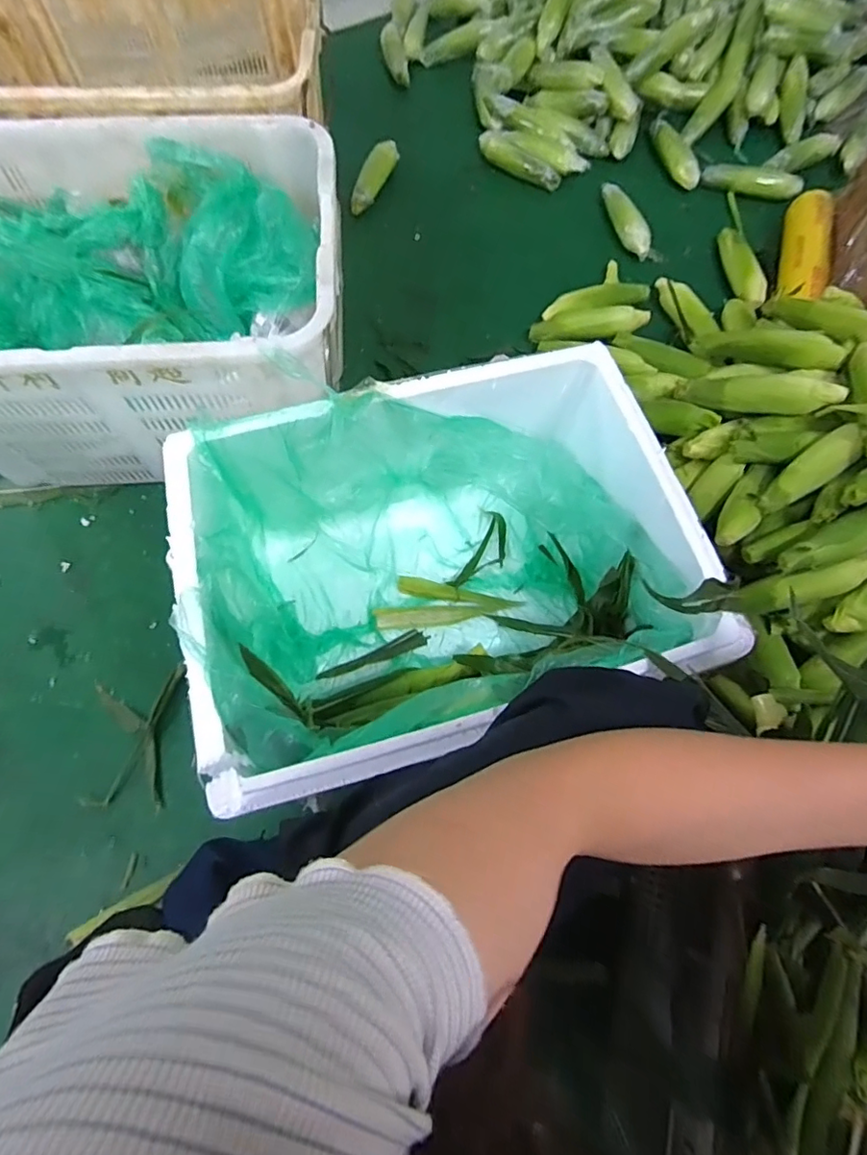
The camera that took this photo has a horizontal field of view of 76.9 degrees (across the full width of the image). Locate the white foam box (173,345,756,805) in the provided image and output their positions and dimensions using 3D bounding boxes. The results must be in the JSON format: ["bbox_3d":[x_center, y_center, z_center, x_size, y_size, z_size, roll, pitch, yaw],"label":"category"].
[{"bbox_3d":[0.008,0.005,0.772,0.602,0.304,0.460,-15,69,-6],"label":"white foam box"}]

